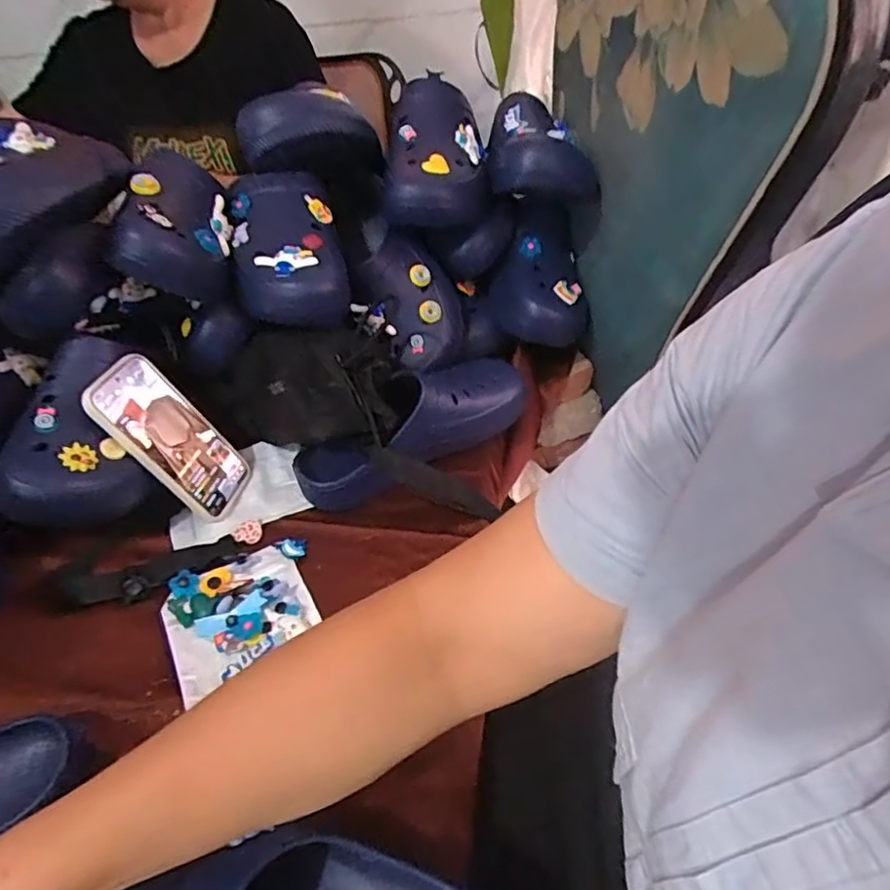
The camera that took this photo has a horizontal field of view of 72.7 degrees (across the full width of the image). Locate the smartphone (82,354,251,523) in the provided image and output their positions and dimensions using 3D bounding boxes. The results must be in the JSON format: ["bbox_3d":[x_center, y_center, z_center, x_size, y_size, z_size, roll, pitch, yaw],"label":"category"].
[{"bbox_3d":[-0.256,-0.007,0.574,0.010,0.162,0.085,-20,33,27],"label":"smartphone"}]

